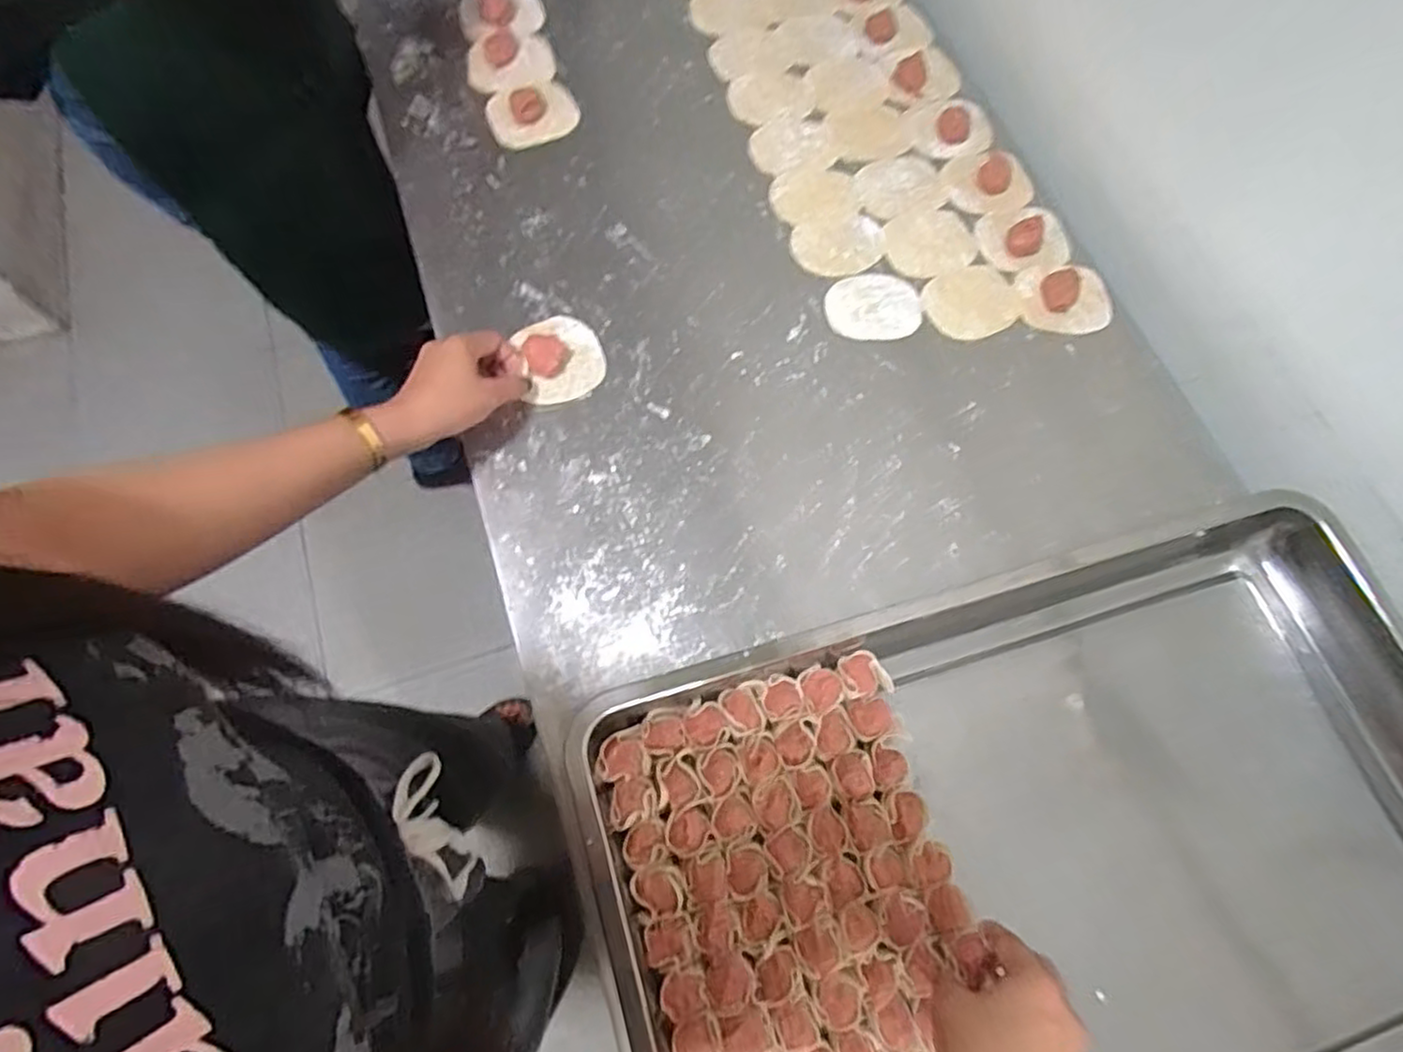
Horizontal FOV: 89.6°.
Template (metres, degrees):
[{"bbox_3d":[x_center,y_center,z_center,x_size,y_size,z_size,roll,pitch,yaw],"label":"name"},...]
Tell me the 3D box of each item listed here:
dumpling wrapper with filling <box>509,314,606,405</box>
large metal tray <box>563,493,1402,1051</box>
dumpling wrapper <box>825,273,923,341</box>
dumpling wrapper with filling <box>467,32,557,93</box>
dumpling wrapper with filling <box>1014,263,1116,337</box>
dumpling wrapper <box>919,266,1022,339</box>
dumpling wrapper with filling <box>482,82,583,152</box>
[{"bbox_3d":[-0.120,-0.143,0.601,0.072,0.020,0.075,-22,73,-9],"label":"dumpling wrapper with filling"},{"bbox_3d":[0.260,0.219,0.463,0.631,0.058,0.382,-16,72,-7],"label":"large metal tray"},{"bbox_3d":[0.156,-0.201,0.643,0.088,0.004,0.070,-11,72,-5],"label":"dumpling wrapper"},{"bbox_3d":[-0.198,-0.481,0.730,0.086,0.015,0.075,-14,72,-6],"label":"dumpling wrapper with filling"},{"bbox_3d":[0.334,-0.209,0.651,0.083,0.009,0.067,-5,71,-3],"label":"dumpling wrapper with filling"},{"bbox_3d":[0.247,-0.206,0.647,0.086,0.004,0.072,-25,74,-10],"label":"dumpling wrapper"},{"bbox_3d":[-0.169,-0.415,0.706,0.088,0.009,0.068,-15,72,-7],"label":"dumpling wrapper with filling"}]

